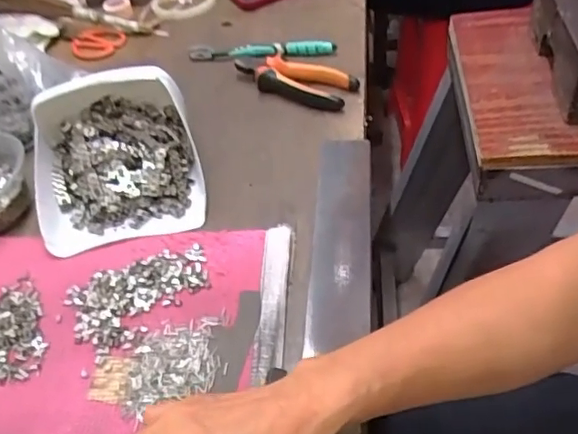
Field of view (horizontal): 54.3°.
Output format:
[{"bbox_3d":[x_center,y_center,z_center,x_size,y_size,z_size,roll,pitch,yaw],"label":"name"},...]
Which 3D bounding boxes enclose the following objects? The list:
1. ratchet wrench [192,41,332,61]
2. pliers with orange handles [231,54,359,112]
[{"bbox_3d":[-0.036,-0.206,0.701,0.184,0.016,0.021,0,48,7],"label":"ratchet wrench"},{"bbox_3d":[0.001,-0.157,0.643,0.151,0.020,0.051,22,54,25],"label":"pliers with orange handles"}]

